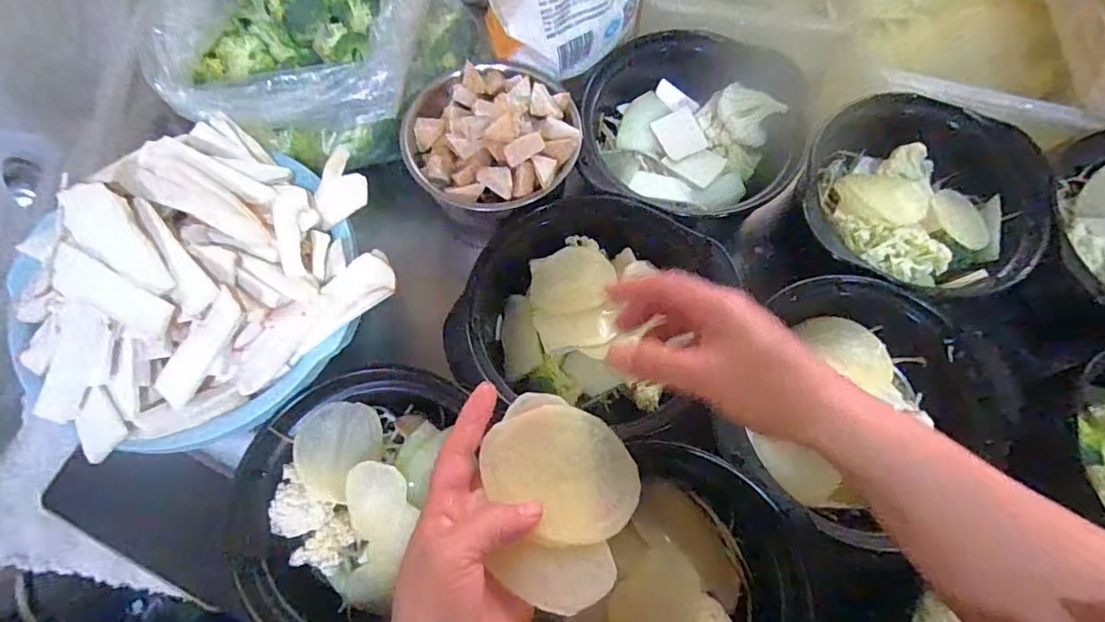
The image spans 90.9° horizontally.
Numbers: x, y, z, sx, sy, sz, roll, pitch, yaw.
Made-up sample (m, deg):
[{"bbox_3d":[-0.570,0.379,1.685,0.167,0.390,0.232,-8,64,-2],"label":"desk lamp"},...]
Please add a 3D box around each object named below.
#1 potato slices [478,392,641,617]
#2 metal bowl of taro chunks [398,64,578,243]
[{"bbox_3d":[0.000,0.094,0.276,0.079,0.013,0.092,21,72,7],"label":"potato slices"},{"bbox_3d":[-0.048,-0.133,0.437,0.130,0.092,0.130,0,71,0],"label":"metal bowl of taro chunks"}]

